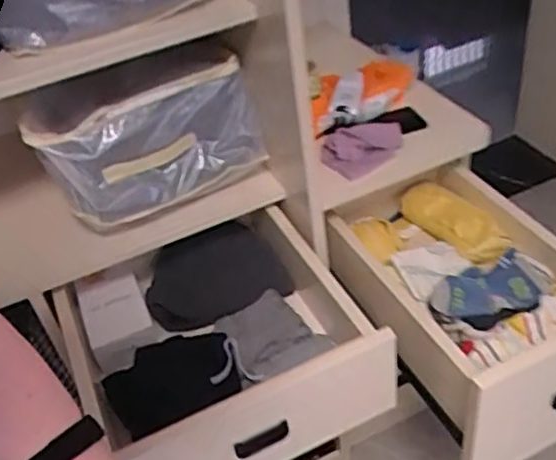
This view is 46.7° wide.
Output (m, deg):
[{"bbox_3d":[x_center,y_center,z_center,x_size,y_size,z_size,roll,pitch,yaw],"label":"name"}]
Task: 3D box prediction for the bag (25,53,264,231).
[{"bbox_3d":[-0.194,-0.143,0.961,0.307,0.178,0.147,-21,41,-19],"label":"bag"}]

